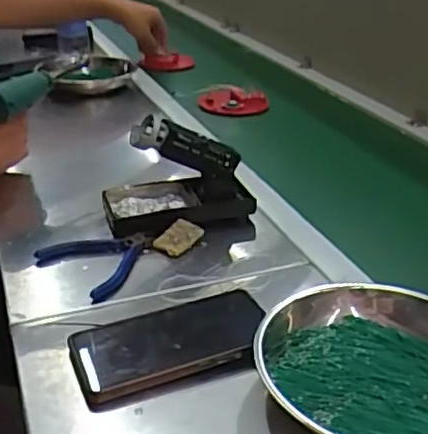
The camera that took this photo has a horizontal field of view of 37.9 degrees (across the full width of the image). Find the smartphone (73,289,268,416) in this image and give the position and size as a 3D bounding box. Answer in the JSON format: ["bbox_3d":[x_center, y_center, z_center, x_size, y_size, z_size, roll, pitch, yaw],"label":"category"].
[{"bbox_3d":[-0.033,0.103,0.511,0.159,0.021,0.091,-11,30,-22],"label":"smartphone"}]

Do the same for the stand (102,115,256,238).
[{"bbox_3d":[-0.042,-0.048,0.701,0.164,0.115,0.100,-13,31,-25],"label":"stand"}]

